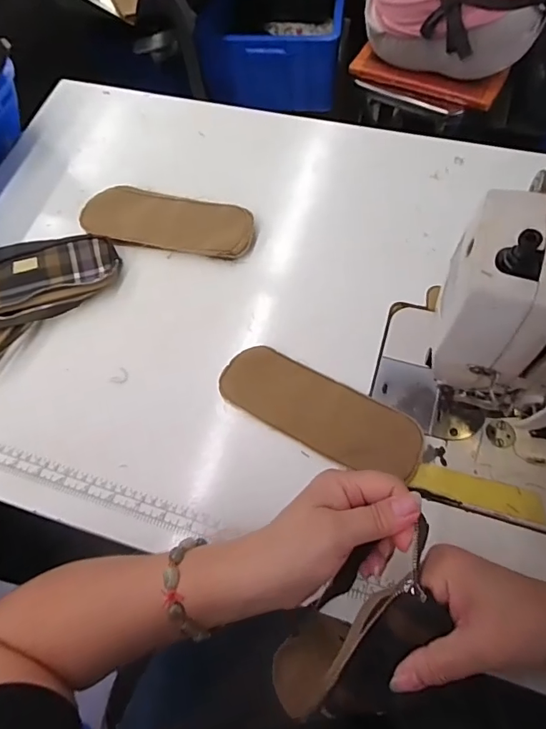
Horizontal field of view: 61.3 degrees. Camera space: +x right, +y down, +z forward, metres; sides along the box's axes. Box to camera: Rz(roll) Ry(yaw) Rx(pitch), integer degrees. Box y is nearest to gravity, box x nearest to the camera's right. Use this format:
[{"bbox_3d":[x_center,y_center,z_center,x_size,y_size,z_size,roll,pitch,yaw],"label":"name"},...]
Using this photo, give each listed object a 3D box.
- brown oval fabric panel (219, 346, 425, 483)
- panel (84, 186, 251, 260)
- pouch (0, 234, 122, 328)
[{"bbox_3d":[0.043,0.042,0.425,0.190,0.008,0.067,27,75,17],"label":"brown oval fabric panel"},{"bbox_3d":[-0.120,-0.163,0.529,0.199,0.010,0.072,12,67,9],"label":"panel"},{"bbox_3d":[-0.259,-0.091,0.494,0.181,0.026,0.082,-14,66,-2],"label":"pouch"}]

